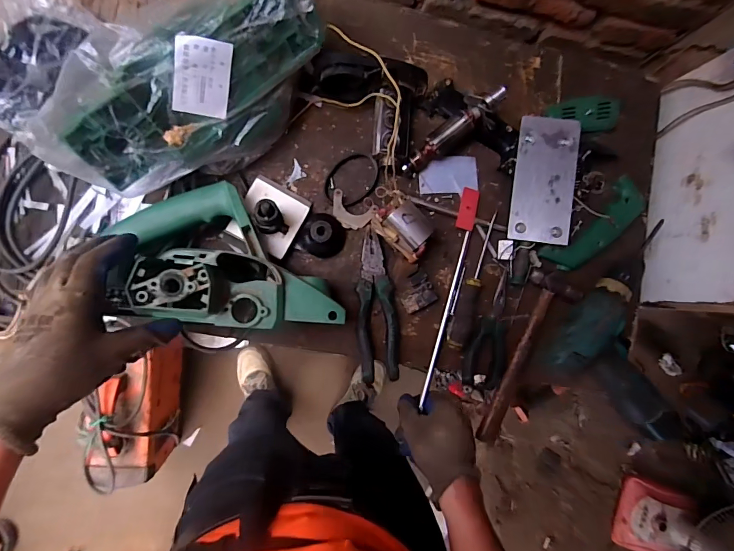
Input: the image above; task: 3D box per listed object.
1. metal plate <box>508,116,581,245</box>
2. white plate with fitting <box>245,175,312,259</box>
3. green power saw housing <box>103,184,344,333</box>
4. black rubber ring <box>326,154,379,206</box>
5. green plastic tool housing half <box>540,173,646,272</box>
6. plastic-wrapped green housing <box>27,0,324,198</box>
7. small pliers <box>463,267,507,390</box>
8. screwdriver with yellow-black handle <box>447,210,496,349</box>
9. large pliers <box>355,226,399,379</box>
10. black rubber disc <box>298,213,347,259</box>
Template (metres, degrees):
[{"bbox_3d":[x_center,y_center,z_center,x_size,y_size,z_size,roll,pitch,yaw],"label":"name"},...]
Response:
[{"bbox_3d":[0.235,-0.126,0.528,0.077,0.006,0.164,8,87,6],"label":"metal plate"},{"bbox_3d":[-0.114,-0.075,0.468,0.073,0.082,0.082,29,84,-7],"label":"white plate with fitting"},{"bbox_3d":[-0.148,-0.021,0.420,0.230,0.098,0.156,-3,88,-9],"label":"green power saw housing"},{"bbox_3d":[-0.020,-0.124,0.520,0.076,0.013,0.057,-40,94,-9],"label":"black rubber ring"},{"bbox_3d":[0.322,-0.066,0.555,0.184,0.019,0.060,-38,94,-9],"label":"green plastic tool housing half"},{"bbox_3d":[-0.179,-0.197,0.419,0.293,0.135,0.134,-44,95,-8],"label":"plastic-wrapped green housing"},{"bbox_3d":[0.164,0.071,0.525,0.056,0.019,0.151,12,86,-9],"label":"small pliers"},{"bbox_3d":[0.146,0.006,0.521,0.024,0.022,0.183,22,84,-8],"label":"screwdriver with yellow-black handle"},{"bbox_3d":[0.014,0.037,0.504,0.049,0.017,0.185,-1,88,-9],"label":"large pliers"},{"bbox_3d":[-0.053,-0.051,0.500,0.053,0.036,0.054,0,88,-9],"label":"black rubber disc"}]

